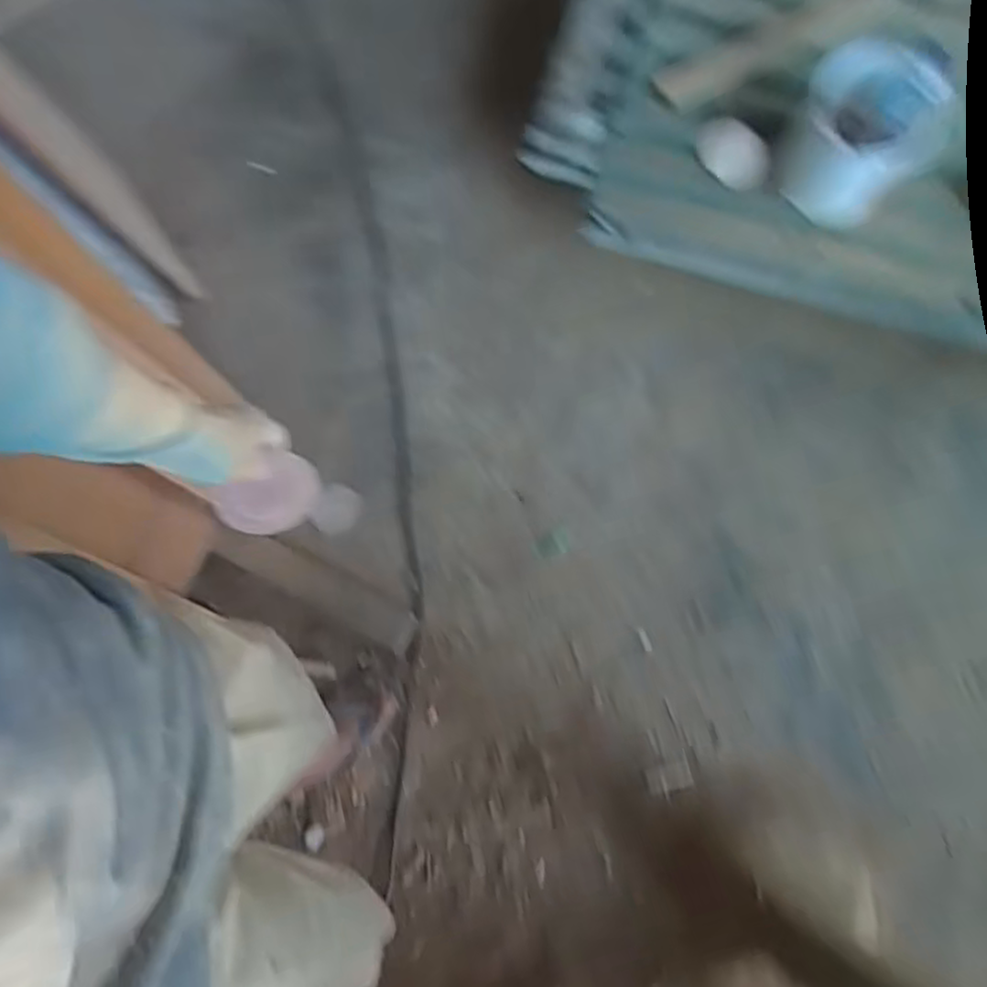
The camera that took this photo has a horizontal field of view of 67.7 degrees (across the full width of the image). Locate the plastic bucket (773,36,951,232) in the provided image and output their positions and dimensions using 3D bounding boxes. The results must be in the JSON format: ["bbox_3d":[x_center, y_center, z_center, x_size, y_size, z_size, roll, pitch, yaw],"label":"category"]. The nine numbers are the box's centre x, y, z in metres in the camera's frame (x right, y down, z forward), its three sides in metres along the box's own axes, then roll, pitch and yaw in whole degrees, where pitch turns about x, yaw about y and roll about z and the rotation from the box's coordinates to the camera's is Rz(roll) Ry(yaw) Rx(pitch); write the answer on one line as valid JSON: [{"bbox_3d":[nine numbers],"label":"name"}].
[{"bbox_3d":[0.614,-0.599,1.233,0.188,0.228,0.188,1,71,-2],"label":"plastic bucket"}]

